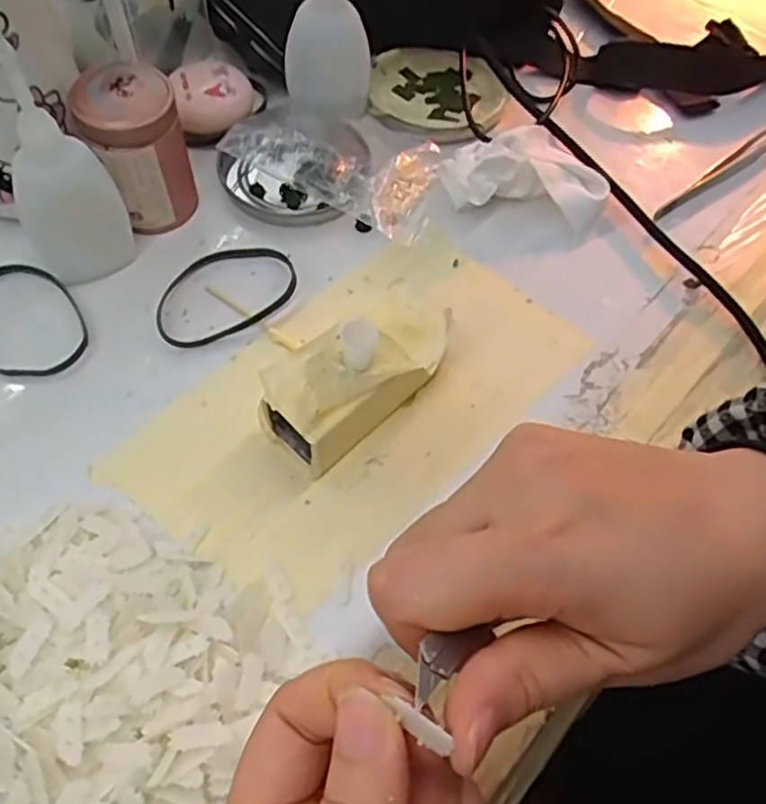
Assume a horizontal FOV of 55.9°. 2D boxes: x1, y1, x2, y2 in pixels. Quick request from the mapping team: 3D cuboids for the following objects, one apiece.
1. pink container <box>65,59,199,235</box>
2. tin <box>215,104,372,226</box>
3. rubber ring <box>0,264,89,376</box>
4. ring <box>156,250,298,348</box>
[{"bbox_3d":[-0.117,-0.121,0.344,0.045,0.065,0.042,2,60,-3],"label":"pink container"},{"bbox_3d":[-0.041,-0.129,0.378,0.073,0.017,0.075,2,60,-3],"label":"tin"},{"bbox_3d":[-0.165,-0.039,0.328,0.048,0.004,0.070,-28,66,-18],"label":"rubber ring"},{"bbox_3d":[-0.075,-0.054,0.342,0.071,0.008,0.046,-23,64,-16],"label":"ring"}]

